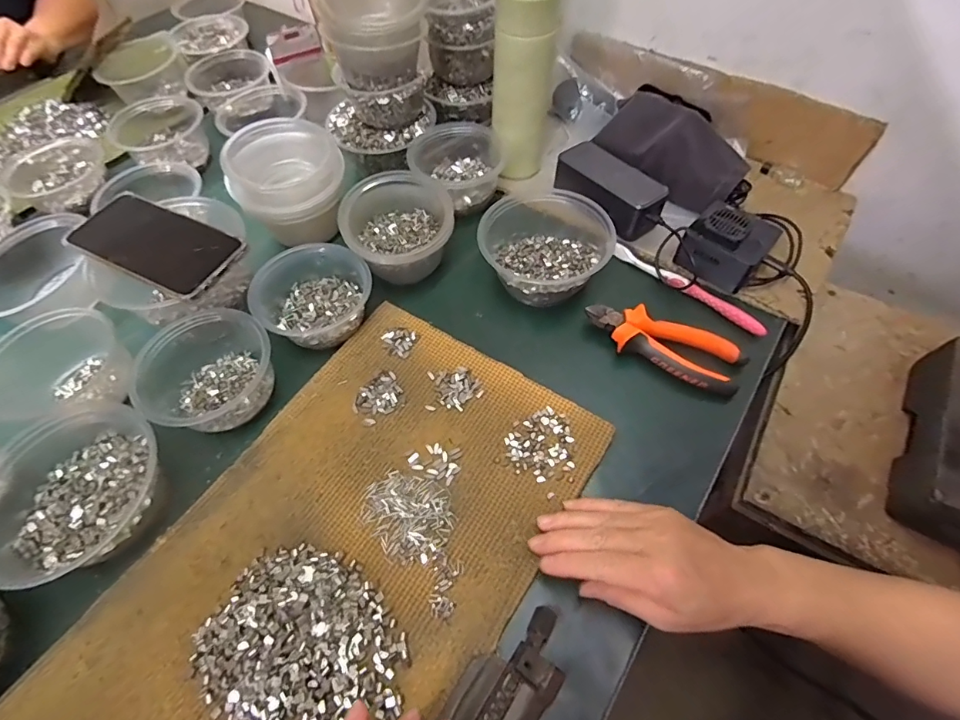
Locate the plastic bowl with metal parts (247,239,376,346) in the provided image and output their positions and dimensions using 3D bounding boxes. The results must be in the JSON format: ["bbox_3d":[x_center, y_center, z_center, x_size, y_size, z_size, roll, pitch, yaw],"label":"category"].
[{"bbox_3d":[-0.168,-0.065,0.469,0.115,0.049,0.101,-25,63,-14],"label":"plastic bowl with metal parts"}]

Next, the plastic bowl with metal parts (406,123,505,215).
[{"bbox_3d":[-0.029,-0.241,0.571,0.103,0.057,0.101,0,60,0],"label":"plastic bowl with metal parts"}]

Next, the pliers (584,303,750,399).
[{"bbox_3d":[0.181,-0.016,0.461,0.153,0.032,0.057,31,64,16],"label":"pliers"}]

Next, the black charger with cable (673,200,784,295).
[{"bbox_3d":[0.268,-0.129,0.495,0.076,0.052,0.079,39,67,20],"label":"black charger with cable"}]

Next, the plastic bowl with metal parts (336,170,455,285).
[{"bbox_3d":[-0.091,-0.146,0.504,0.113,0.068,0.105,0,60,0],"label":"plastic bowl with metal parts"}]

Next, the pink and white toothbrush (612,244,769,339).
[{"bbox_3d":[0.222,-0.079,0.499,0.175,0.023,0.014,39,67,20],"label":"pink and white toothbrush"}]

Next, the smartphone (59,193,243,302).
[{"bbox_3d":[-0.304,-0.111,0.432,0.157,0.004,0.075,23,61,14],"label":"smartphone"}]

